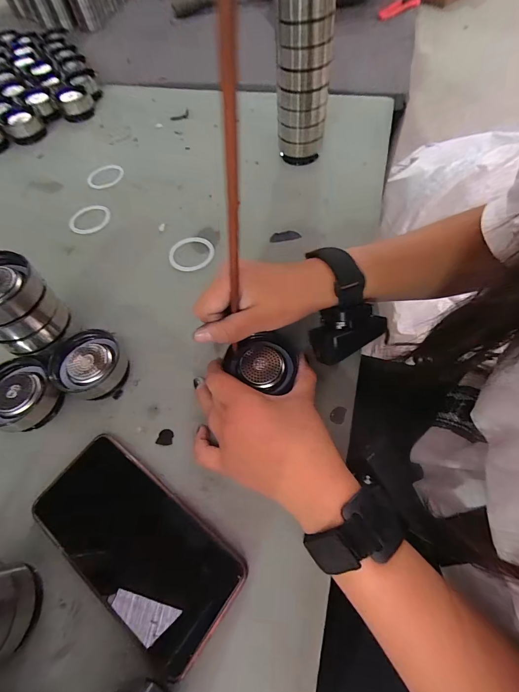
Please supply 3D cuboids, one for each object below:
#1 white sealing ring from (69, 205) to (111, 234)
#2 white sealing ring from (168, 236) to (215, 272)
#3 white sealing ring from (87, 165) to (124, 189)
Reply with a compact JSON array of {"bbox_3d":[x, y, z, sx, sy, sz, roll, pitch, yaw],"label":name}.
[{"bbox_3d":[-0.235,-0.176,0.439,0.057,0.004,0.048,-30,75,-19],"label":"white sealing ring"},{"bbox_3d":[-0.083,-0.115,0.386,0.055,0.004,0.054,-1,60,2],"label":"white sealing ring"},{"bbox_3d":[-0.233,-0.259,0.482,0.055,0.007,0.049,1,66,6],"label":"white sealing ring"}]

